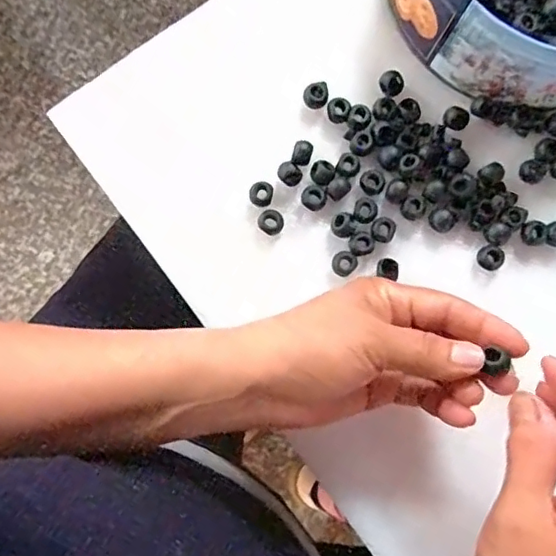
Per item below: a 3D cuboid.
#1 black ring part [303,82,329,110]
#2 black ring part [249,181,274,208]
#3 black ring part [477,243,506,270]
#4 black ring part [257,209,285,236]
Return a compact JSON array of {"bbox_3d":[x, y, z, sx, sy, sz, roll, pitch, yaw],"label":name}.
[{"bbox_3d":[0.024,-0.116,0.353,0.015,0.007,0.016,0,82,-1],"label":"black ring part"},{"bbox_3d":[-0.010,-0.052,0.346,0.015,0.008,0.014,0,82,-1],"label":"black ring part"},{"bbox_3d":[0.131,-0.013,0.342,0.015,0.011,0.014,18,83,2],"label":"black ring part"},{"bbox_3d":[-0.004,-0.035,0.346,0.016,0.011,0.014,-3,83,-1],"label":"black ring part"}]

